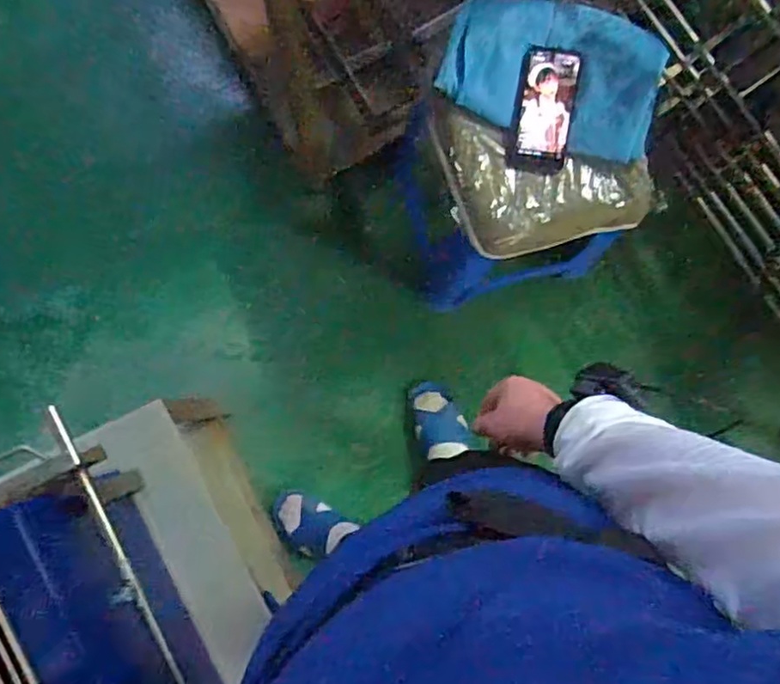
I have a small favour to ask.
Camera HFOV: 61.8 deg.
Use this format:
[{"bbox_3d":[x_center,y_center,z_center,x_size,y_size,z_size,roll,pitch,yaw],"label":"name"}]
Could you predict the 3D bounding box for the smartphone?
[{"bbox_3d":[0.224,-0.337,0.943,0.081,0.012,0.169,7,98,-3],"label":"smartphone"}]

